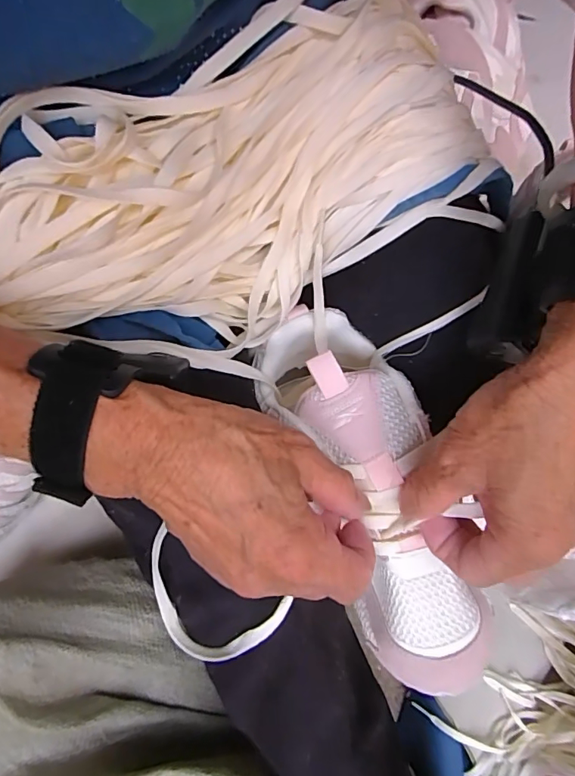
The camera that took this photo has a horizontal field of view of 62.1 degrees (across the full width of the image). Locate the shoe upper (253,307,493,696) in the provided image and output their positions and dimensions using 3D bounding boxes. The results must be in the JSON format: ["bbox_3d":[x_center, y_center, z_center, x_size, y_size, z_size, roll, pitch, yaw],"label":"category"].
[{"bbox_3d":[0.046,0.059,0.275,0.076,0.052,0.223,-18,81,-5],"label":"shoe upper"}]

